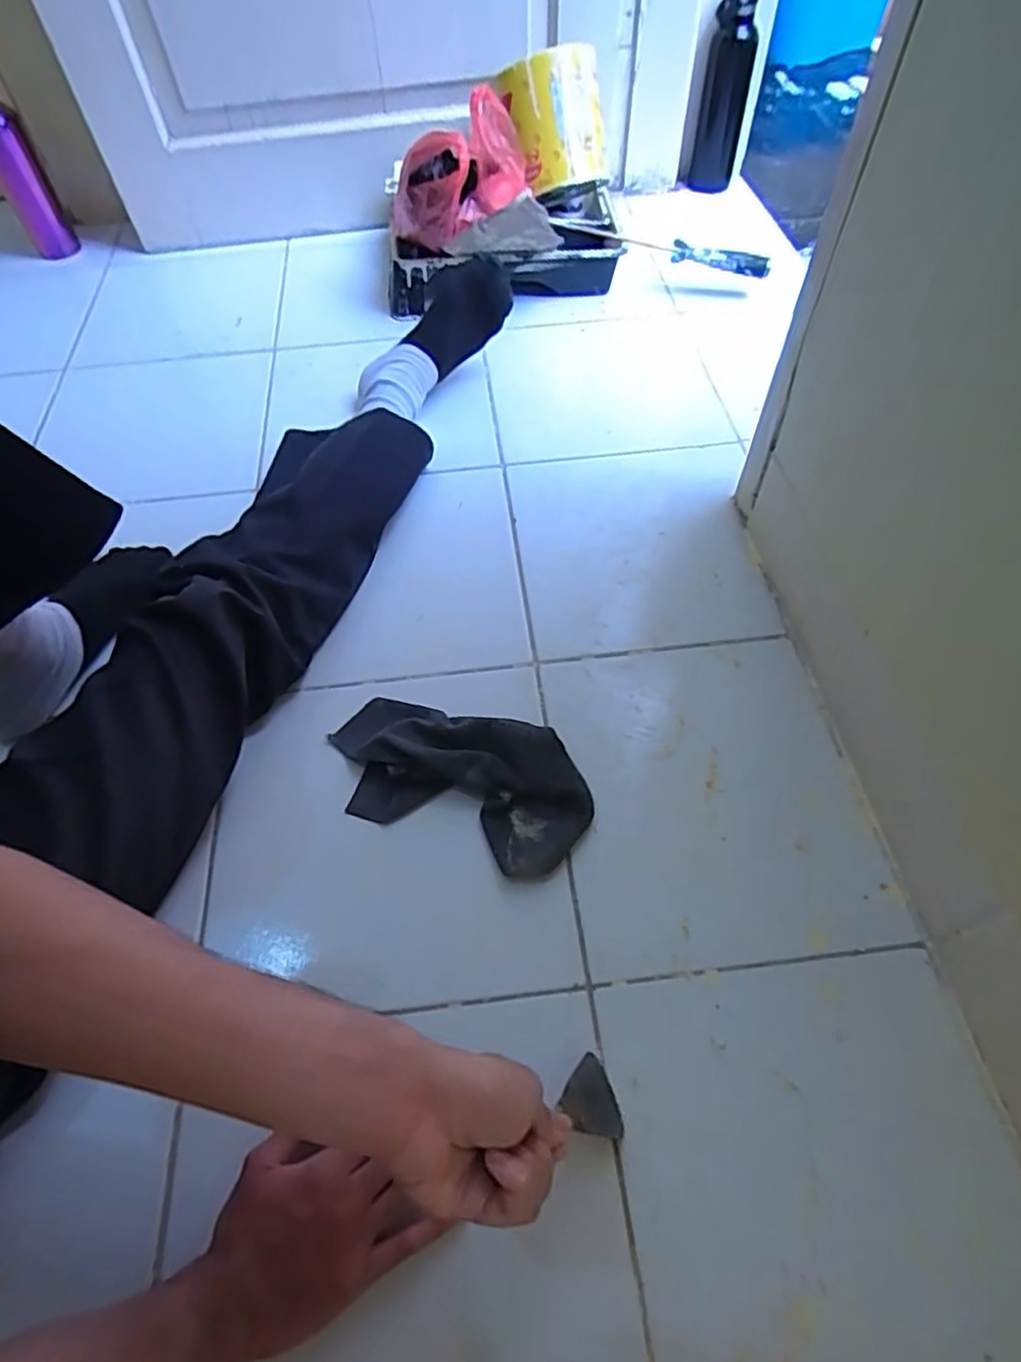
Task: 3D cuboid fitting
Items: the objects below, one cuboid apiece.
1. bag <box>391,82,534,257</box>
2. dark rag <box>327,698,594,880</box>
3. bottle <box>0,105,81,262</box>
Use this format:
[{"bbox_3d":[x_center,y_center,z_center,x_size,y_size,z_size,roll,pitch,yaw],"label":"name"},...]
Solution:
[{"bbox_3d":[-0.057,-0.659,0.900,0.168,0.125,0.105,-29,61,-16],"label":"bag"},{"bbox_3d":[-0.050,0.081,0.591,0.233,0.037,0.116,18,59,13],"label":"dark rag"},{"bbox_3d":[-0.758,-0.781,1.056,0.071,0.244,0.066,-30,61,-16],"label":"bottle"}]

